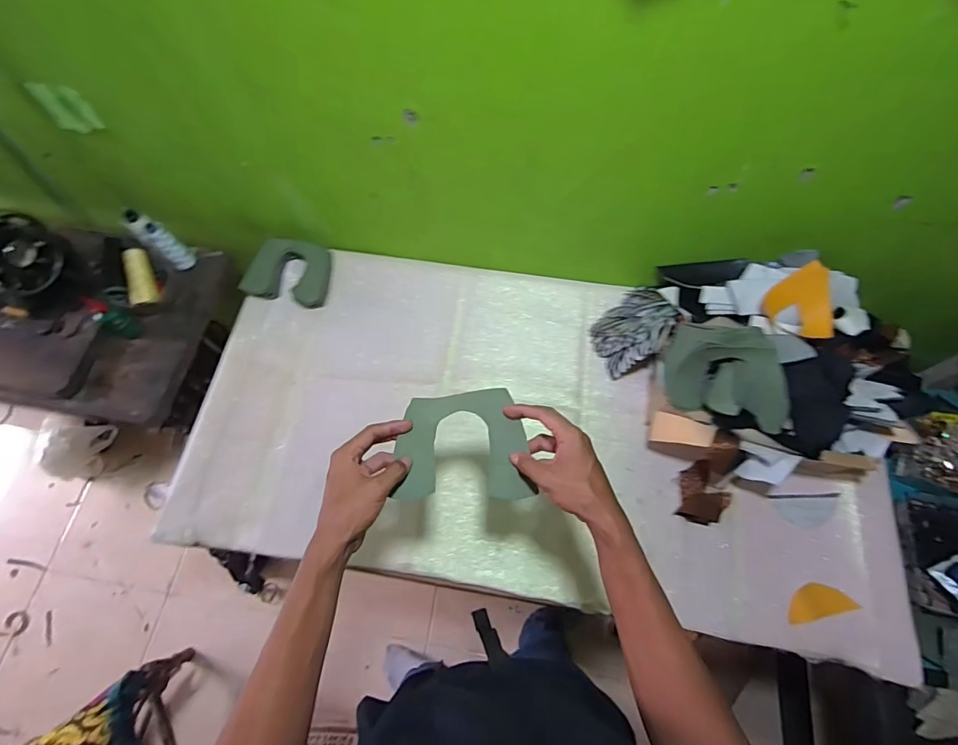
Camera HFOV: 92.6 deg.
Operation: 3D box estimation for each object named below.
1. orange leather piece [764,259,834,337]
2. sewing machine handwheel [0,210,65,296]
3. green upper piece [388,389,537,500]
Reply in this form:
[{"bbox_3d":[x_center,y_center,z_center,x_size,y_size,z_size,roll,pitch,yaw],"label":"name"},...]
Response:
[{"bbox_3d":[0.500,-0.107,0.717,0.093,0.019,0.112,-8,92,15],"label":"orange leather piece"},{"bbox_3d":[-0.800,-0.205,0.792,0.023,0.141,0.131,8,67,3],"label":"sewing machine handwheel"},{"bbox_3d":[-0.019,0.084,0.522,0.144,0.026,0.121,-5,67,-2],"label":"green upper piece"}]

